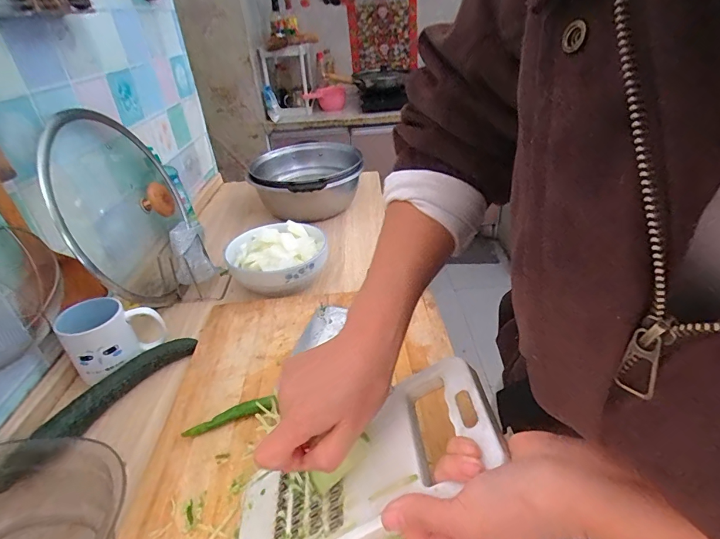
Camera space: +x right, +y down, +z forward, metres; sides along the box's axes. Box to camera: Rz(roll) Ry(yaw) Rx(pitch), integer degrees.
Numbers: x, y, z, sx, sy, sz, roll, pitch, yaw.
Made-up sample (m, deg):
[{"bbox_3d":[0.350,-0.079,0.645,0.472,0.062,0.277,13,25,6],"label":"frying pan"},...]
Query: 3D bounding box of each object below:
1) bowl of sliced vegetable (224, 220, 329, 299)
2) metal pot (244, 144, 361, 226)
[{"bbox_3d":[-0.144,-0.025,0.720,0.172,0.077,0.147,-17,34,-19],"label":"bowl of sliced vegetable"},{"bbox_3d":[-0.124,-0.210,0.978,0.267,0.115,0.284,-3,32,2],"label":"metal pot"}]

